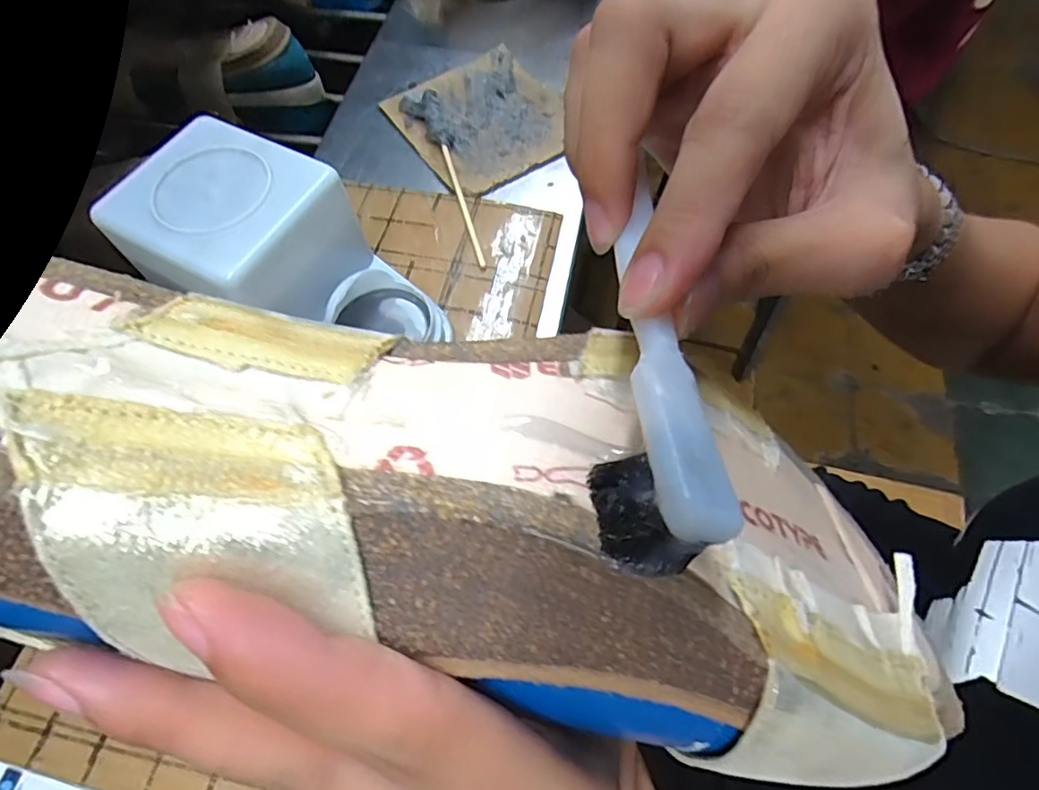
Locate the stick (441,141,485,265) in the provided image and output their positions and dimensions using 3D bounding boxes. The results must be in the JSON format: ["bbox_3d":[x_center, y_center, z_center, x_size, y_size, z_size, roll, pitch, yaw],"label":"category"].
[{"bbox_3d":[-0.044,-0.149,0.435,0.006,0.006,0.128,-16,63,-4],"label":"stick"}]

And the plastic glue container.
[{"bbox_3d":[-0.138,-0.071,0.343,0.173,0.113,0.105,26,67,14],"label":"plastic glue container"}]

